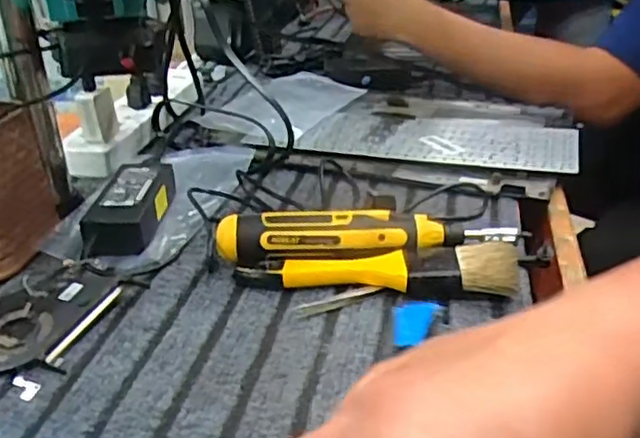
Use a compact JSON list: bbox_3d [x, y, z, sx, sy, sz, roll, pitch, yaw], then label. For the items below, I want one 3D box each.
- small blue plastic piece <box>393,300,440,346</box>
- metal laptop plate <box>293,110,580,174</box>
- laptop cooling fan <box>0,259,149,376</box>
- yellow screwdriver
[{"bbox_3d":[0.046,0.051,0.321,0.020,0.015,0.024,2,29,8],"label":"small blue plastic piece"},{"bbox_3d":[0.120,-0.082,0.664,0.255,0.009,0.125,7,30,17],"label":"metal laptop plate"},{"bbox_3d":[-0.178,0.061,0.433,0.077,0.013,0.107,9,31,21],"label":"laptop cooling fan"},{"bbox_3d":[0.036,0.012,0.476,0.217,0.032,0.028,-3,29,1],"label":"yellow screwdriver"}]

